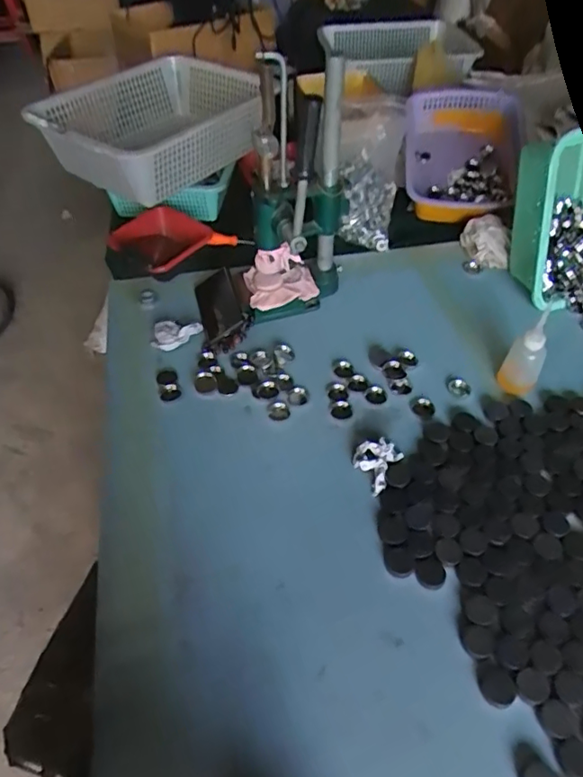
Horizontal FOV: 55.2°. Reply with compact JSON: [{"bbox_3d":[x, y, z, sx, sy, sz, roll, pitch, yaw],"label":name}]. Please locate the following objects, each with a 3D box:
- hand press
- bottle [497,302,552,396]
[{"bbox_3d":[0.006,-0.278,0.857,0.131,0.367,0.156,10,49,10],"label":"hand press"},{"bbox_3d":[0.342,-0.047,0.814,0.054,0.115,0.052,21,52,19],"label":"bottle"}]

